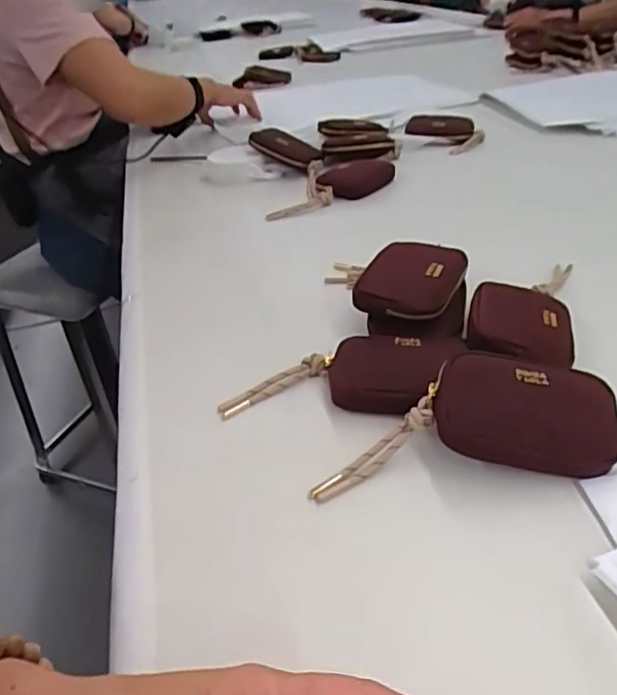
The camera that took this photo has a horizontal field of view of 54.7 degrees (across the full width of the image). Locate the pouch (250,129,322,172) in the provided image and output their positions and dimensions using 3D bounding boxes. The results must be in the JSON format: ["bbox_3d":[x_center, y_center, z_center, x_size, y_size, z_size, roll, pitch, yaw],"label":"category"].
[{"bbox_3d":[-0.035,-0.287,0.861,0.108,0.034,0.054,27,43,12],"label":"pouch"}]

